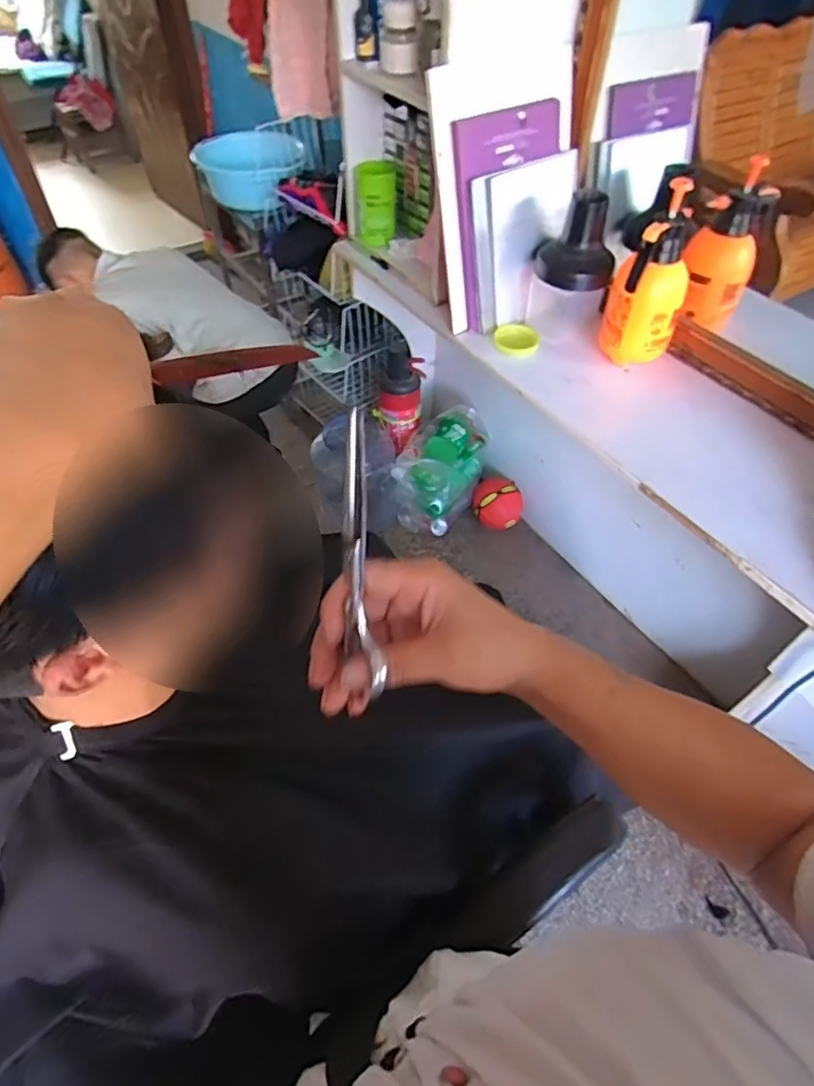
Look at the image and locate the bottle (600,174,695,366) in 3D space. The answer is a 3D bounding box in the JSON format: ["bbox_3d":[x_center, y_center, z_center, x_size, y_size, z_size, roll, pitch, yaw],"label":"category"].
[{"bbox_3d":[0.440,-0.469,1.059,0.130,0.276,0.116,21,53,15],"label":"bottle"}]

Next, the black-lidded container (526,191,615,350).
[{"bbox_3d":[0.327,-0.539,1.169,0.137,0.256,0.113,34,57,24],"label":"black-lidded container"}]

